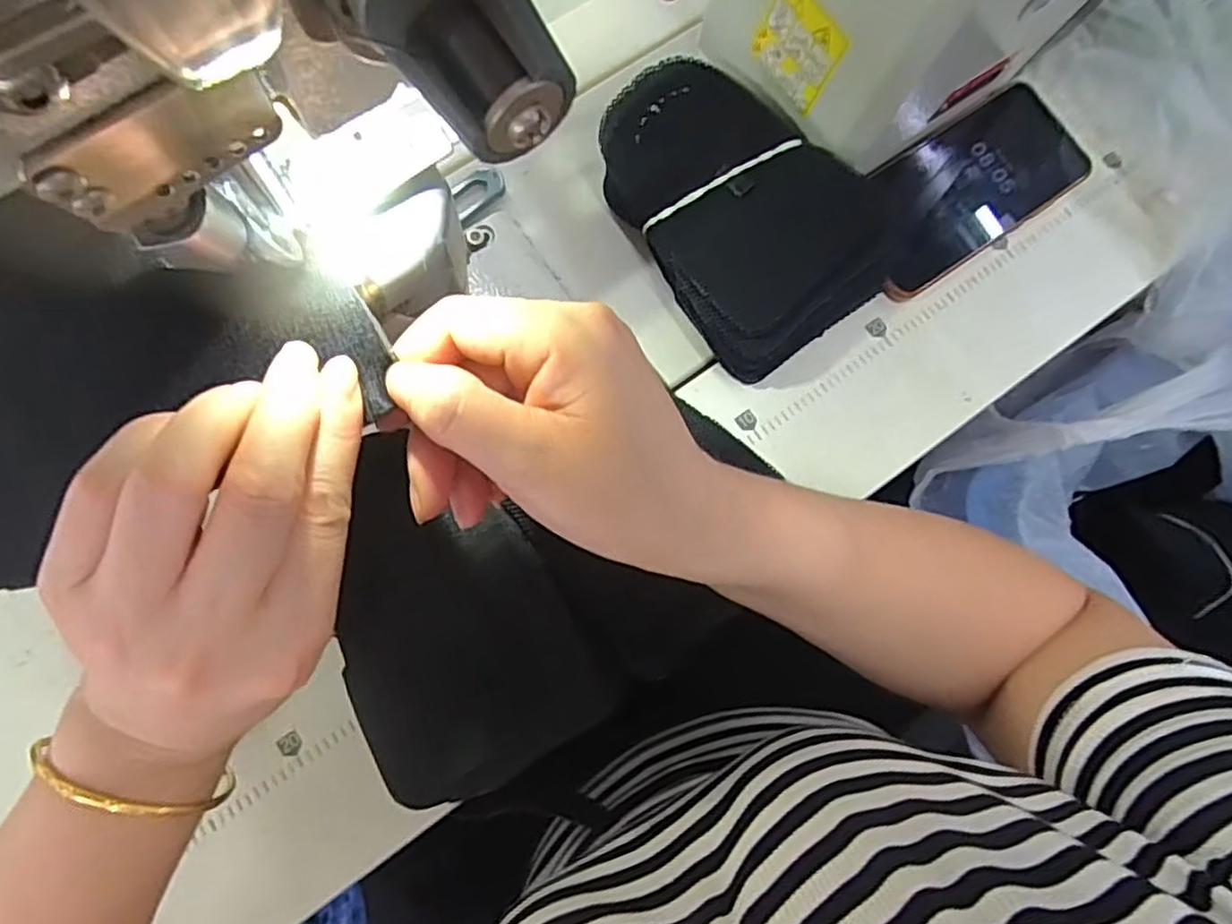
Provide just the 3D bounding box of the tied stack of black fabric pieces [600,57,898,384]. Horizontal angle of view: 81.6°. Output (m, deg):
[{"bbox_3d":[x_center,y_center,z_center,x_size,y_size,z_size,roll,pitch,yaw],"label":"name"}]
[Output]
[{"bbox_3d":[0.068,-0.139,0.402,0.114,0.069,0.160,-38,79,-10],"label":"tied stack of black fabric pieces"}]

